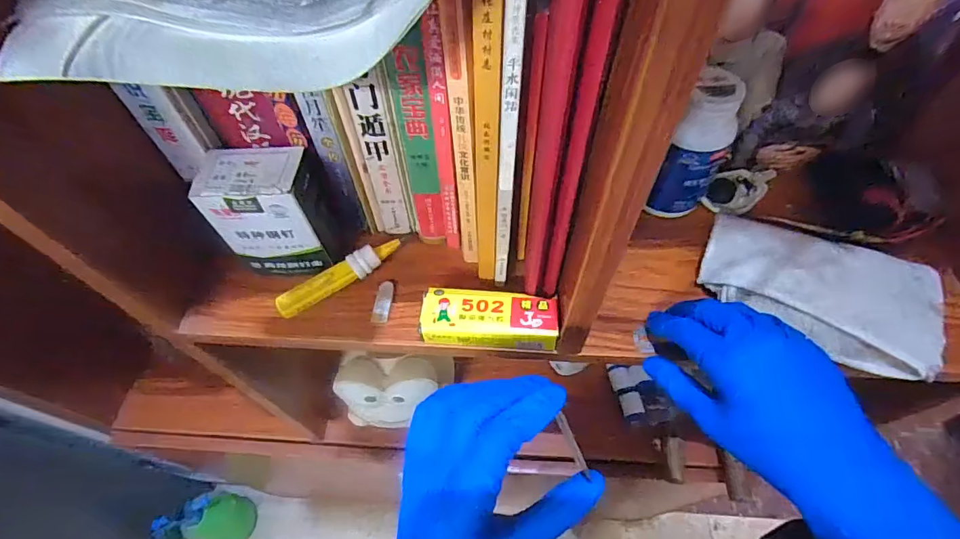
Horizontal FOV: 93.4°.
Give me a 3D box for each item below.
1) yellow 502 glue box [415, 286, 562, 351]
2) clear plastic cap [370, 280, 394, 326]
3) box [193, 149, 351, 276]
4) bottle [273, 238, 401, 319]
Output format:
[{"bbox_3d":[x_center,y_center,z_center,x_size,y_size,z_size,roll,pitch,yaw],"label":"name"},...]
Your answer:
[{"bbox_3d":[0.007,0.035,0.338,0.100,0.018,0.042,3,57,4],"label":"yellow 502 glue box"},{"bbox_3d":[-0.077,0.025,0.364,0.014,0.006,0.038,5,57,5],"label":"clear plastic cap"},{"bbox_3d":[-0.154,-0.043,0.352,0.074,0.098,0.052,-2,57,0],"label":"box"},{"bbox_3d":[-0.114,0.004,0.368,0.105,0.014,0.018,-30,61,-17],"label":"bottle"}]

